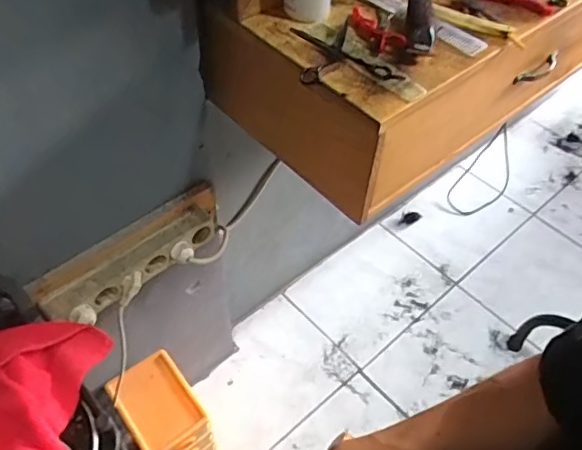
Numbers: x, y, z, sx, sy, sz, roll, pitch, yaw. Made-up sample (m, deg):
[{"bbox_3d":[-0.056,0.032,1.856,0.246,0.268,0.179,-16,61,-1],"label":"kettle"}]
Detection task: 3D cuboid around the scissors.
[{"bbox_3d":[0.066,-0.211,0.703,0.116,0.021,0.107,-6,51,-7],"label":"scissors"}]

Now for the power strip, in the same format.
[{"bbox_3d":[-0.233,0.068,0.864,0.272,0.053,0.050,-36,60,-27],"label":"power strip"}]

